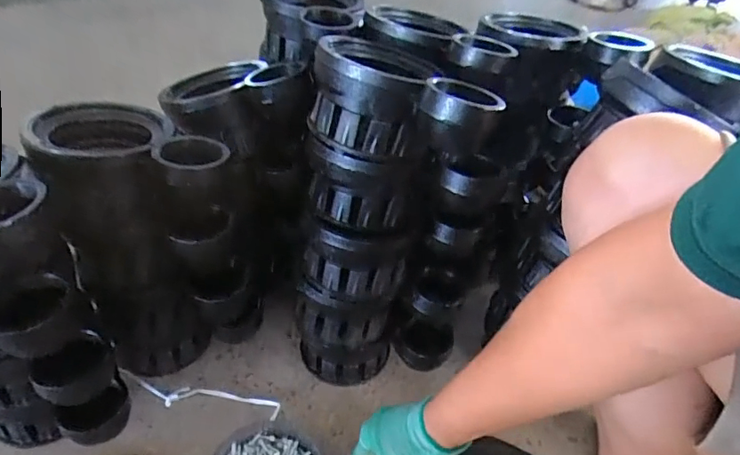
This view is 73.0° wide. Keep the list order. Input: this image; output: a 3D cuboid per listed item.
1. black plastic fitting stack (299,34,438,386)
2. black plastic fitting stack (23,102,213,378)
[{"bbox_3d":[-0.013,0.000,0.654,0.138,0.449,0.172,6,39,0],"label":"black plastic fitting stack"},{"bbox_3d":[-0.299,0.031,0.649,0.132,0.363,0.146,-7,40,-16],"label":"black plastic fitting stack"}]

